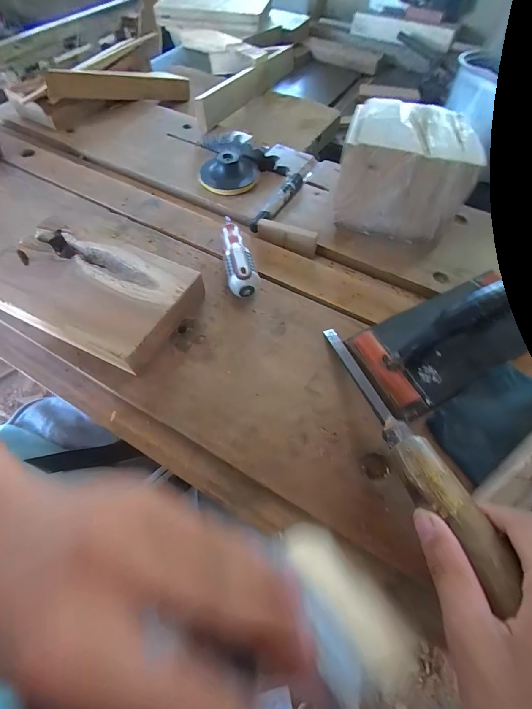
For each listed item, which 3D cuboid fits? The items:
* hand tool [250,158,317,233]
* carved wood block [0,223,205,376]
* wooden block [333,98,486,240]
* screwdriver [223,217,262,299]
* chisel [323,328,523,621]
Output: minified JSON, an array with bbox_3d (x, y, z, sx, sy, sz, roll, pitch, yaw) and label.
[{"bbox_3d":[0.030,-0.237,0.444,0.027,0.014,0.174,24,63,12],"label":"hand tool"},{"bbox_3d":[-0.188,-0.069,0.336,0.201,0.039,0.126,24,63,12],"label":"carved wood block"},{"bbox_3d":[0.177,-0.247,0.407,0.146,0.108,0.147,14,61,7],"label":"wooden block"},{"bbox_3d":[-0.033,-0.115,0.366,0.035,0.037,0.114,-10,61,-7],"label":"screwdriver"},{"bbox_3d":[0.094,0.049,0.238,0.023,0.017,0.238,-10,34,-6],"label":"chisel"}]

